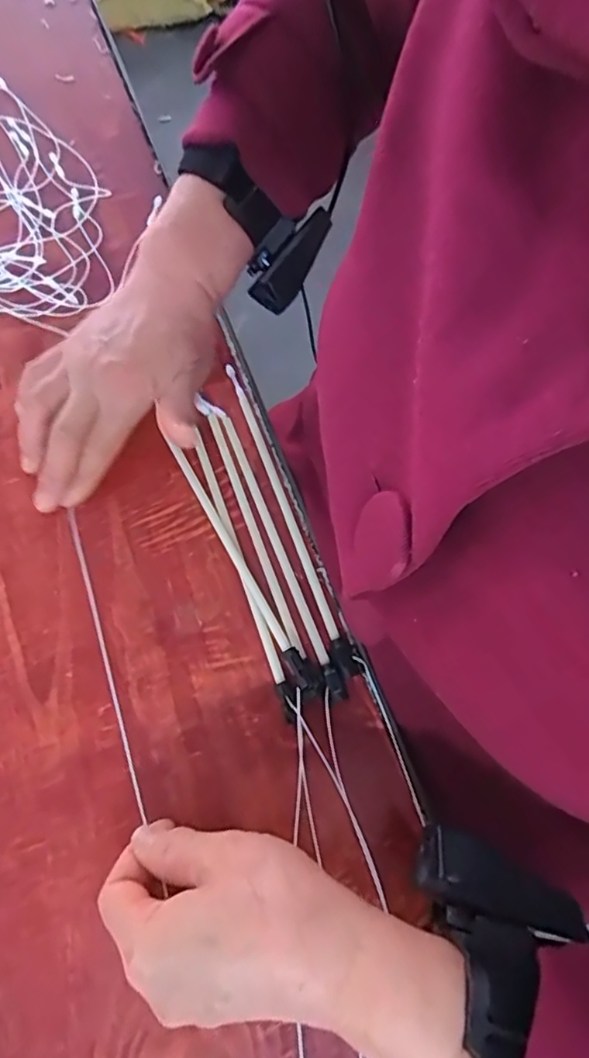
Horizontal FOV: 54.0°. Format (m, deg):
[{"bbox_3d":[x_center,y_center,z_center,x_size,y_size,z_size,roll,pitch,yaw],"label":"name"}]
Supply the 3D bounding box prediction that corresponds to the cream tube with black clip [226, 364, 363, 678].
[{"bbox_3d":[-0.005,-0.015,0.374,0.014,0.010,0.225,-18,71,-9],"label":"cream tube with black clip"}]

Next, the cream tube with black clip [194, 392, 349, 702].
[{"bbox_3d":[-0.016,0.005,0.366,0.015,0.014,0.213,-21,70,-10],"label":"cream tube with black clip"}]

